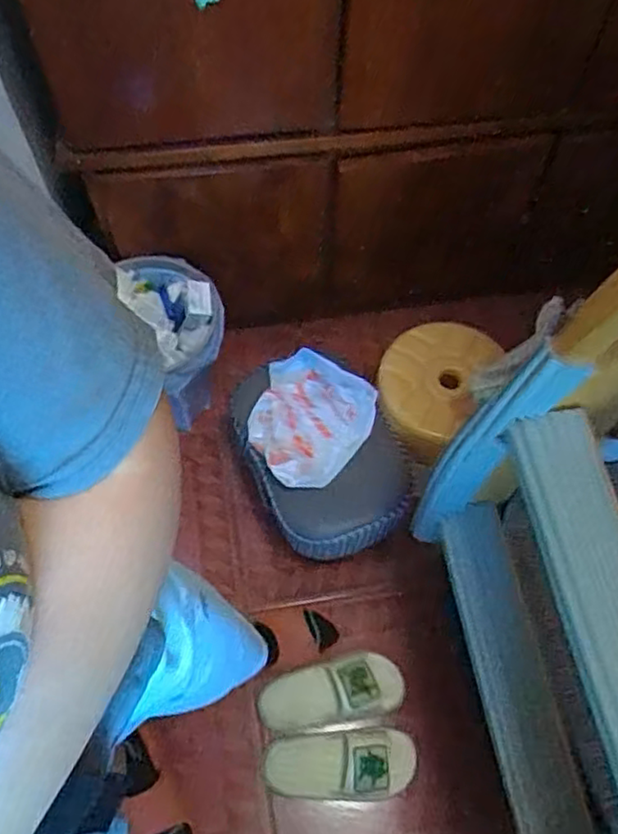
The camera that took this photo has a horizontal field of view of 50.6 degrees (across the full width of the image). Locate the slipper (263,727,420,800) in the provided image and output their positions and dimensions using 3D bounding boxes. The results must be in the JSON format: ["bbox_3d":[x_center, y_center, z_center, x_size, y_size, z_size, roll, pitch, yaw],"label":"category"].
[{"bbox_3d":[0.054,0.574,1.067,0.248,0.071,0.105,-4,63,-4],"label":"slipper"}]

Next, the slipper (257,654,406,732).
[{"bbox_3d":[0.037,0.470,1.121,0.249,0.072,0.102,-9,64,-6],"label":"slipper"}]

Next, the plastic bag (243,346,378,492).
[{"bbox_3d":[-0.006,0.006,1.128,0.206,0.061,0.233,28,65,12],"label":"plastic bag"}]

